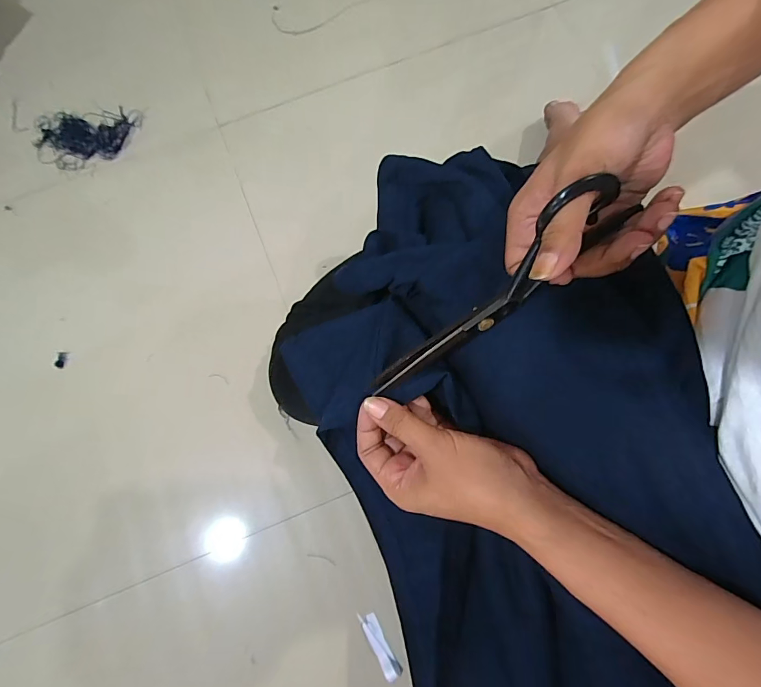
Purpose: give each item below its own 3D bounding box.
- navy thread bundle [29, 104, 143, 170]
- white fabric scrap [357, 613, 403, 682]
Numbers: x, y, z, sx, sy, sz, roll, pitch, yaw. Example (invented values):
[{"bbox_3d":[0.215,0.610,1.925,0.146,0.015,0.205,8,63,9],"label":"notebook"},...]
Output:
[{"bbox_3d":[-0.463,-0.326,0.639,0.161,0.021,0.093,-6,77,-1],"label":"navy thread bundle"},{"bbox_3d":[-0.001,0.355,0.477,0.021,0.011,0.074,-29,79,-6],"label":"white fabric scrap"}]

